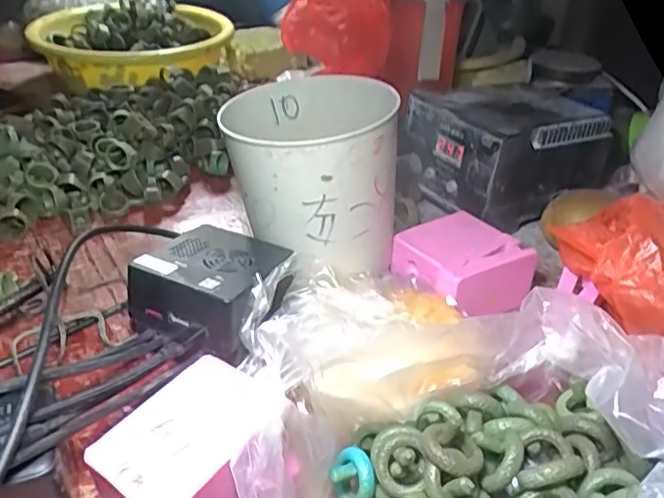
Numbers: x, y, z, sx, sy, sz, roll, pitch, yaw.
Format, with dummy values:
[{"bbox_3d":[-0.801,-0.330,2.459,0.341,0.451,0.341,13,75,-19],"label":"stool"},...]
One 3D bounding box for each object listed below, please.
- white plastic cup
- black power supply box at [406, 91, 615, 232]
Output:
[{"bbox_3d":[-0.015,-0.054,0.416,0.109,0.096,0.116,1,34,0],"label":"white plastic cup"},{"bbox_3d":[0.151,-0.089,0.520,0.134,0.078,0.128,-20,39,-29],"label":"black power supply box"}]

